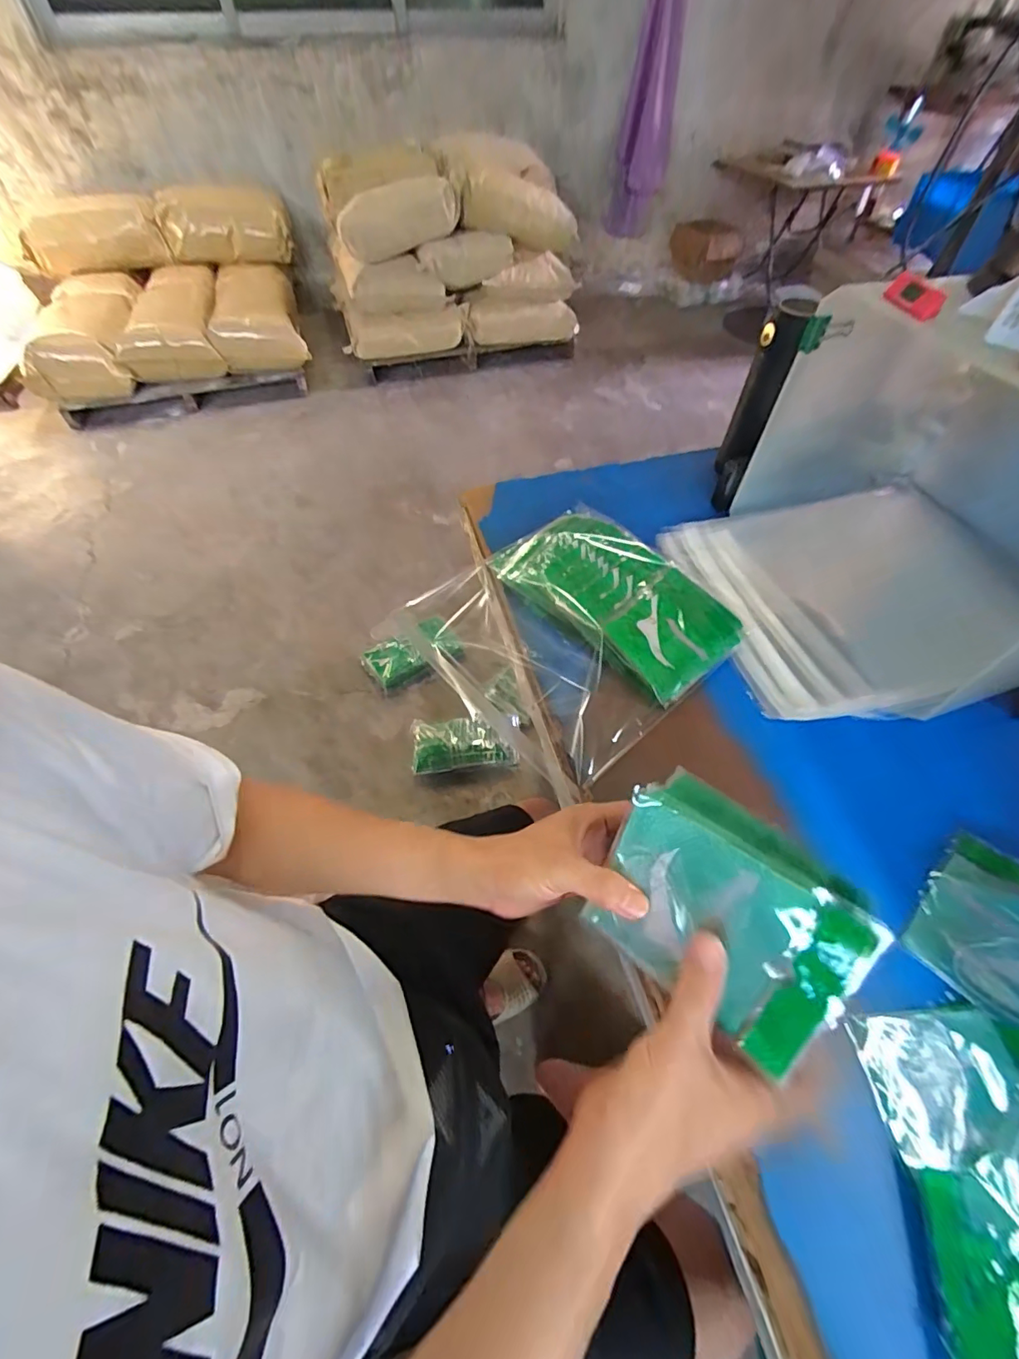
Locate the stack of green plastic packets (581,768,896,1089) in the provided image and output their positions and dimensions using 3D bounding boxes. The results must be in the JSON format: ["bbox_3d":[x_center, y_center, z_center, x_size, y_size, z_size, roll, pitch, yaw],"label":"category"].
[{"bbox_3d":[0.122,0.137,0.296,0.138,0.121,0.011,34,16,31],"label":"stack of green plastic packets"}]

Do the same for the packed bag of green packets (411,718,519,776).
[{"bbox_3d":[-0.120,0.167,1.332,0.272,0.071,0.156,-4,54,-3],"label":"packed bag of green packets"}]

